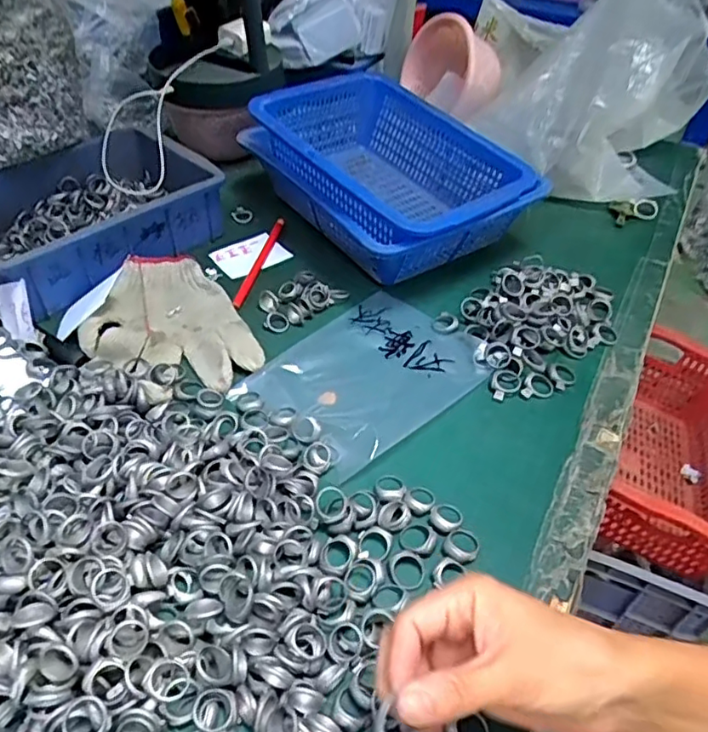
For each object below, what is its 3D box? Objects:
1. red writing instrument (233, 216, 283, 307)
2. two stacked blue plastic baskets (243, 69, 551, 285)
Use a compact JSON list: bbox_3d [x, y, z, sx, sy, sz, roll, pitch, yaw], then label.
[{"bbox_3d":[-0.101,-0.110,0.631,0.012,0.012,0.148,9,45,6],"label":"red writing instrument"},{"bbox_3d":[0.038,-0.214,0.650,0.196,0.105,0.287,-30,53,-28],"label":"two stacked blue plastic baskets"}]

